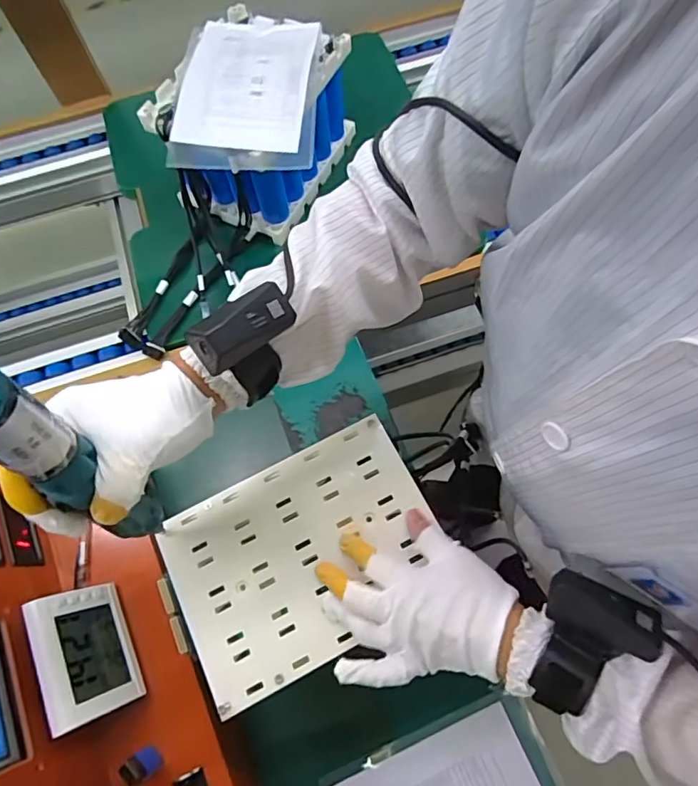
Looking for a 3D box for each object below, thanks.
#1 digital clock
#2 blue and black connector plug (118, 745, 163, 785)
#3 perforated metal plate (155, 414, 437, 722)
[{"bbox_3d":[-0.242,0.240,0.476,0.029,0.092,0.112,-35,68,18],"label":"digital clock"},{"bbox_3d":[-0.180,0.322,0.449,0.022,0.046,0.013,27,77,13],"label":"blue and black connector plug"},{"bbox_3d":[-0.040,0.144,0.468,0.232,0.011,0.172,-26,69,-8],"label":"perforated metal plate"}]

